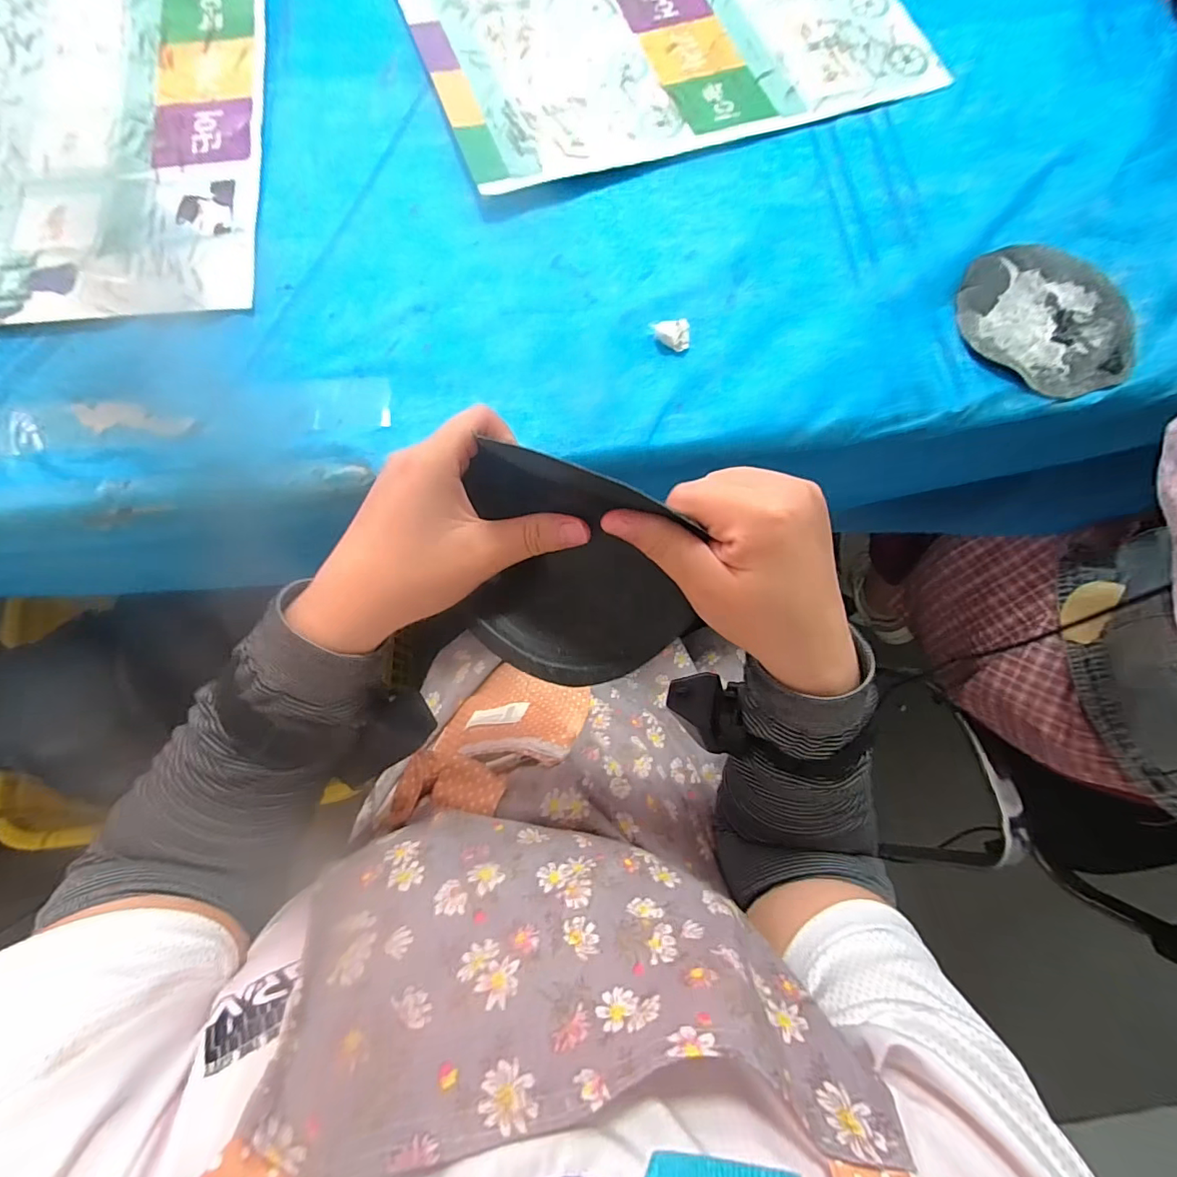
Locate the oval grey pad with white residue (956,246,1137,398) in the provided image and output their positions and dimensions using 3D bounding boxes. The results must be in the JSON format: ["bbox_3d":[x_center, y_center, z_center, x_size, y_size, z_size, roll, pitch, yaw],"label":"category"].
[{"bbox_3d":[0.377,-0.220,0.419,0.140,0.011,0.126,25,77,5],"label":"oval grey pad with white residue"}]

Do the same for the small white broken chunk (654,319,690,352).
[{"bbox_3d":[0.066,-0.200,0.405,0.027,0.012,0.022,6,76,0],"label":"small white broken chunk"}]

